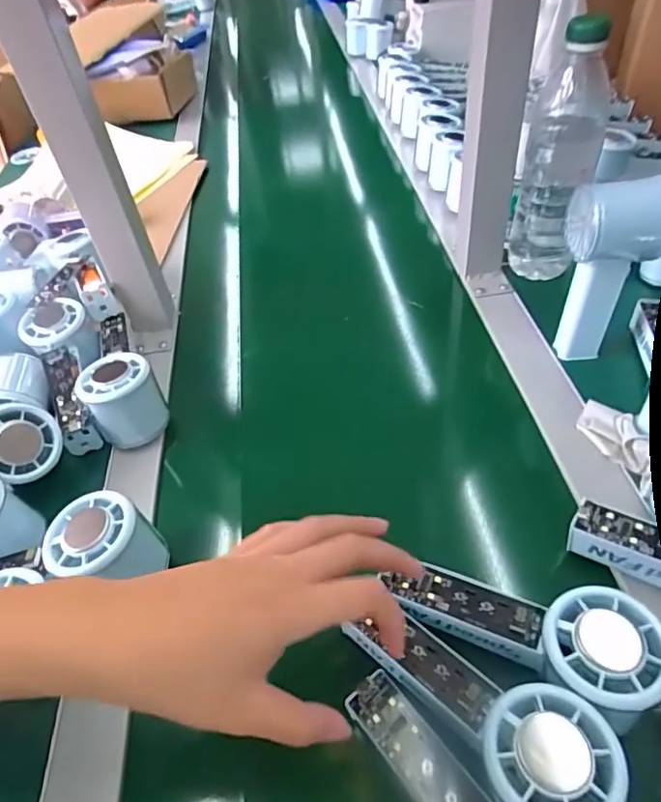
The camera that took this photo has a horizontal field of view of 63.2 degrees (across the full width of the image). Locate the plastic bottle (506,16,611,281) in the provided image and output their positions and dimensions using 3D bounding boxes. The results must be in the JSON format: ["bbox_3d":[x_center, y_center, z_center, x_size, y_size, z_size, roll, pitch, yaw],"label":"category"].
[{"bbox_3d":[0.211,-0.218,0.497,0.062,0.217,0.068,14,53,18],"label":"plastic bottle"}]

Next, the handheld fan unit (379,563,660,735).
[{"bbox_3d":[0.102,0.123,0.290,0.138,0.029,0.058,3,47,35],"label":"handheld fan unit"}]

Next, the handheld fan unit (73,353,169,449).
[{"bbox_3d":[-0.170,-0.002,0.442,0.057,0.057,0.054,-3,49,4],"label":"handheld fan unit"}]

